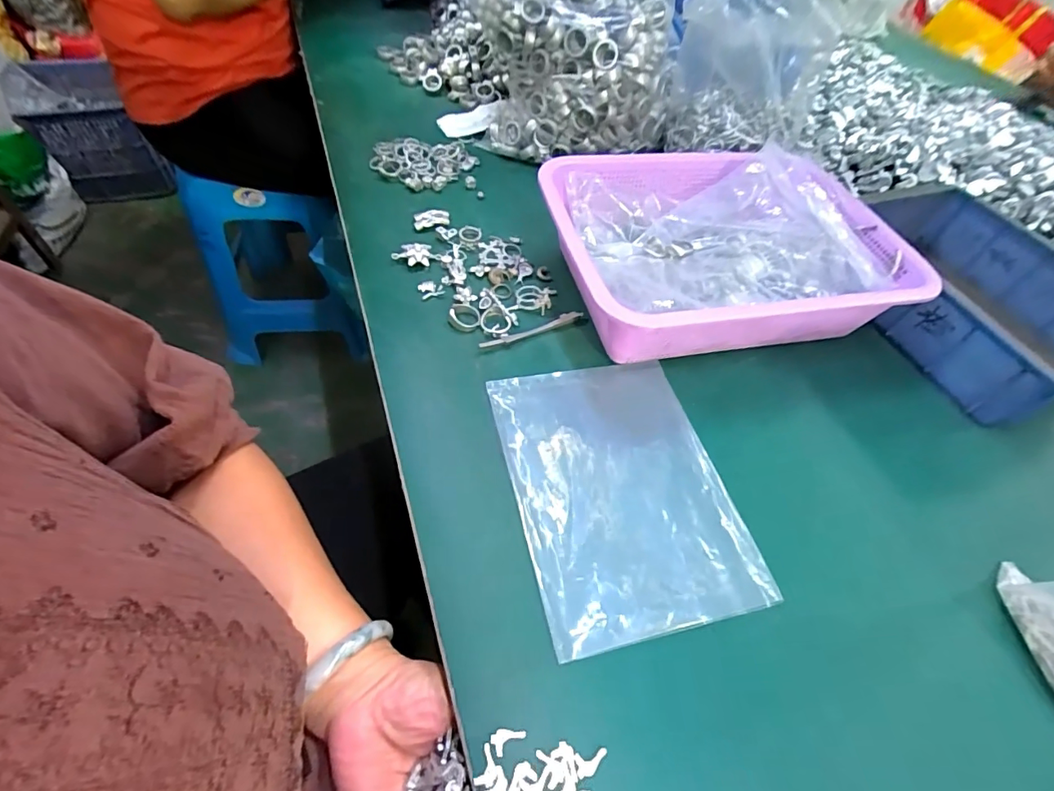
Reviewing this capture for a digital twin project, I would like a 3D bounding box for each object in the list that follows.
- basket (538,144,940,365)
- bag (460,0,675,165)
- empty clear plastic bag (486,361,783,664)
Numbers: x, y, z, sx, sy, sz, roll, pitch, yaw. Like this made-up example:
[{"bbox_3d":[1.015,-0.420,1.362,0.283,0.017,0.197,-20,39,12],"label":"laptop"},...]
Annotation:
[{"bbox_3d":[0.171,-0.131,0.443,0.300,0.077,0.220,-8,55,-12],"label":"basket"},{"bbox_3d":[0.048,-0.397,0.534,0.220,0.222,0.159,-2,54,-8],"label":"bag"},{"bbox_3d":[0.065,0.060,0.342,0.145,0.012,0.197,-9,55,-11],"label":"empty clear plastic bag"}]

